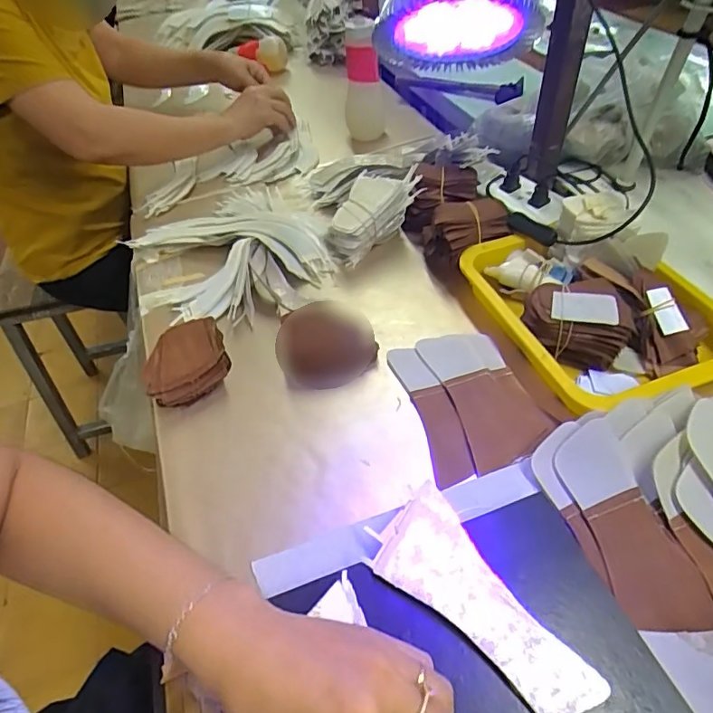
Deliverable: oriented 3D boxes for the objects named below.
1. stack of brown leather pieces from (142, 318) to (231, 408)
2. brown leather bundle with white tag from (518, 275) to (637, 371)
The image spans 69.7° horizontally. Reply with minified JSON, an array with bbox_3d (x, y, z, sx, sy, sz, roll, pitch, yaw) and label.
[{"bbox_3d":[-0.176,0.007,0.530,0.088,0.038,0.091,-26,50,-17],"label":"stack of brown leather pieces"},{"bbox_3d":[0.213,-0.035,0.502,0.096,0.067,0.064,10,49,16],"label":"brown leather bundle with white tag"}]

